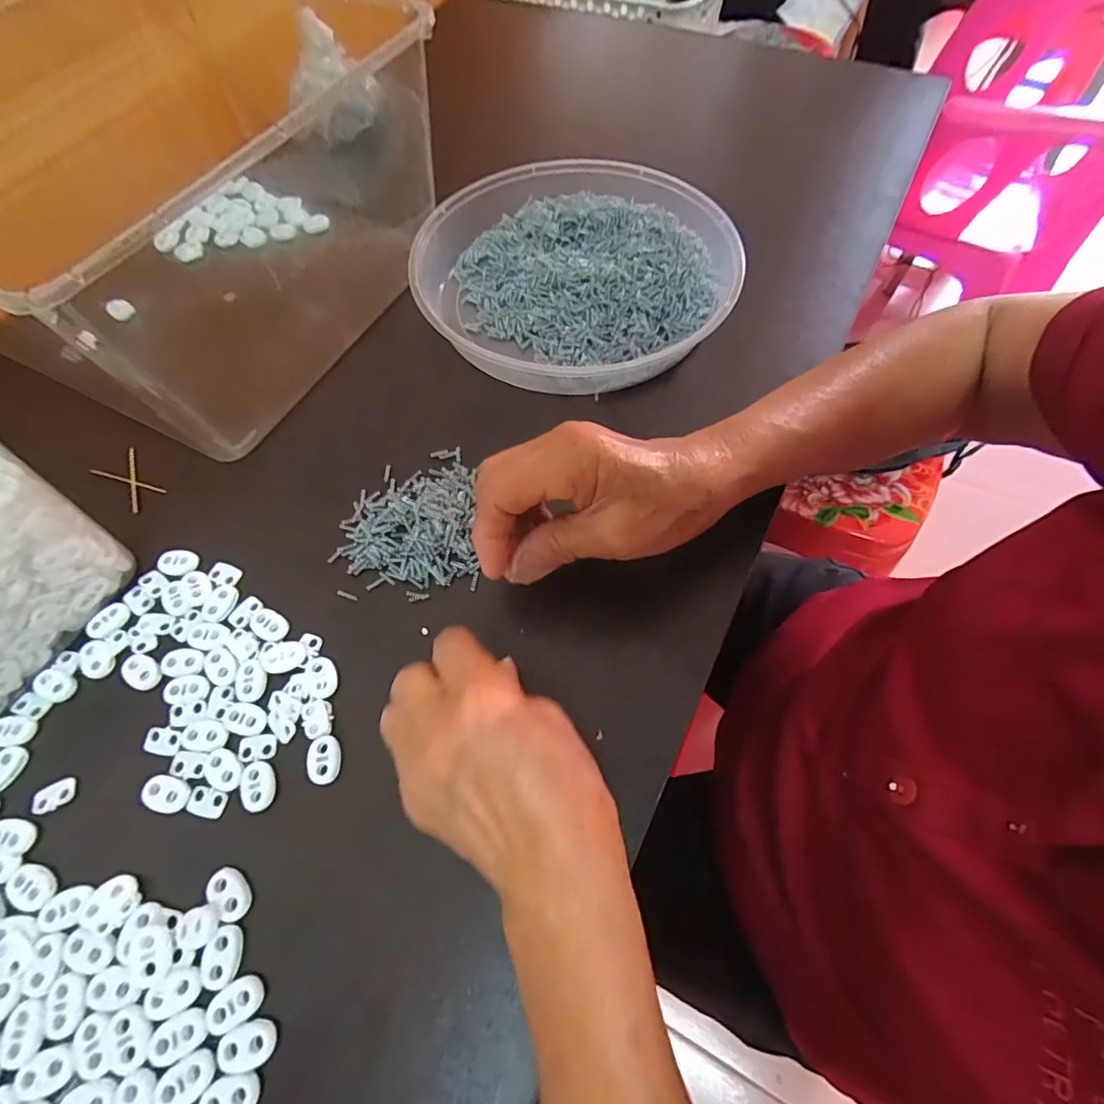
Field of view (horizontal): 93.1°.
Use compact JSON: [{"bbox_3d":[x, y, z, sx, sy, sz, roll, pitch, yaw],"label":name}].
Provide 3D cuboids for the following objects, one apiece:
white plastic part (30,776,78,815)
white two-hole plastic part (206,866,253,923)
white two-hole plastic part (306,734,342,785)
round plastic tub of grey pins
[{"bbox_3d":[-0.248,0.121,0.260,0.019,0.004,0.014,-24,65,-10],"label":"white plastic part"},{"bbox_3d":[-0.146,0.154,0.236,0.023,0.004,0.013,40,71,19],"label":"white two-hole plastic part"},{"bbox_3d":[-0.114,0.104,0.262,0.016,0.004,0.023,-4,63,0],"label":"white two-hole plastic part"},{"bbox_3d":[0.011,-0.211,0.395,0.229,0.043,0.232,-1,63,1],"label":"round plastic tub of grey pins"}]

